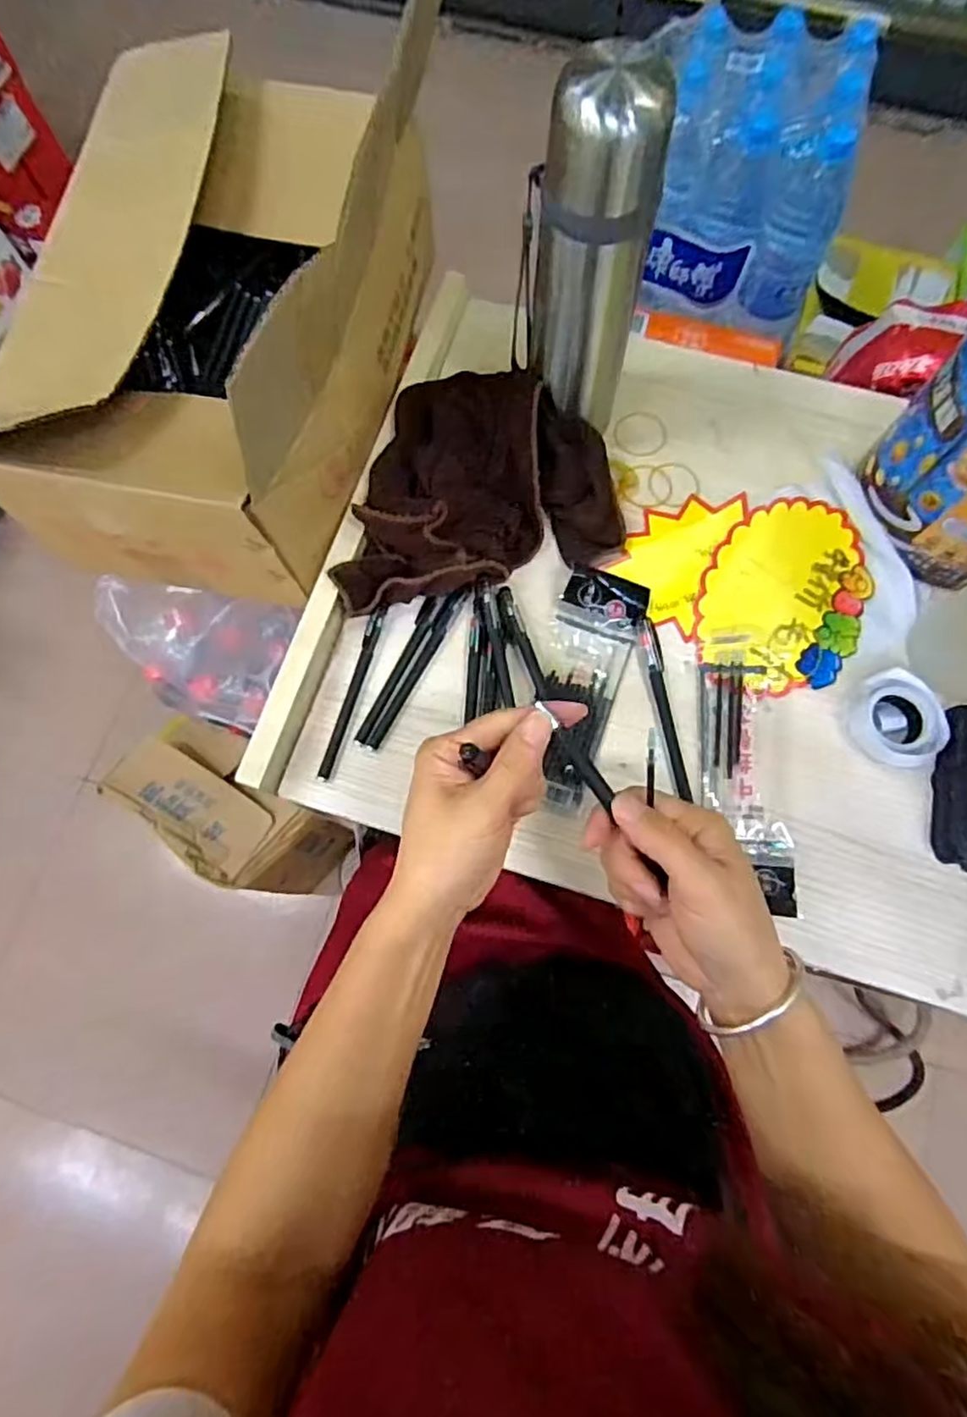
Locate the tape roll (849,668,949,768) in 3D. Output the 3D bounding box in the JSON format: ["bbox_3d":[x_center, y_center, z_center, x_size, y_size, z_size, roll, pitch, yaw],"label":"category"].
[{"bbox_3d":[0.288,0.009,0.462,0.057,0.022,0.063,-32,77,-6],"label":"tape roll"}]

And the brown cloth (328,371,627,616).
[{"bbox_3d":[-0.004,-0.161,0.491,0.208,0.064,0.151,-8,76,0],"label":"brown cloth"}]

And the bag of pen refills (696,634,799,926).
[{"bbox_3d":[0.181,0.037,0.463,0.053,0.018,0.196,-4,76,4],"label":"bag of pen refills"}]

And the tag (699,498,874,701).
[{"bbox_3d":[0.225,-0.086,0.496,0.113,0.010,0.150,19,79,8],"label":"tag"}]

